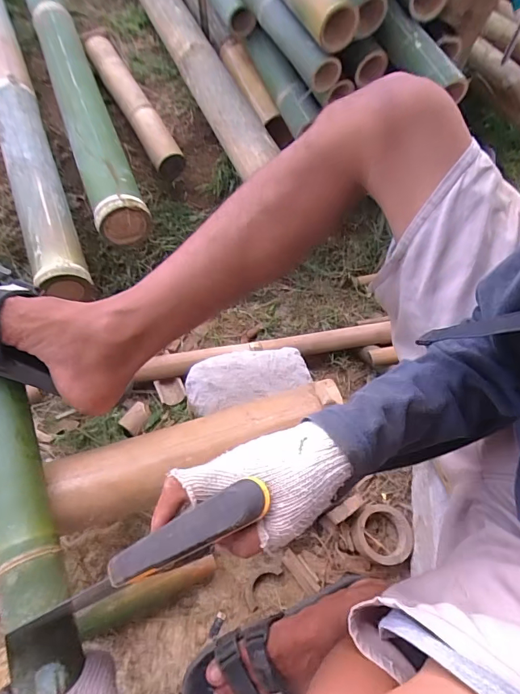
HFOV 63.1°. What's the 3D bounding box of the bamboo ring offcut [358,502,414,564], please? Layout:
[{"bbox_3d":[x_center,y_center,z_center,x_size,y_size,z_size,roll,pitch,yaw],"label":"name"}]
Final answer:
[{"bbox_3d":[0.178,0.267,0.605,0.079,0.037,0.075,1,59,-2],"label":"bamboo ring offcut"}]

